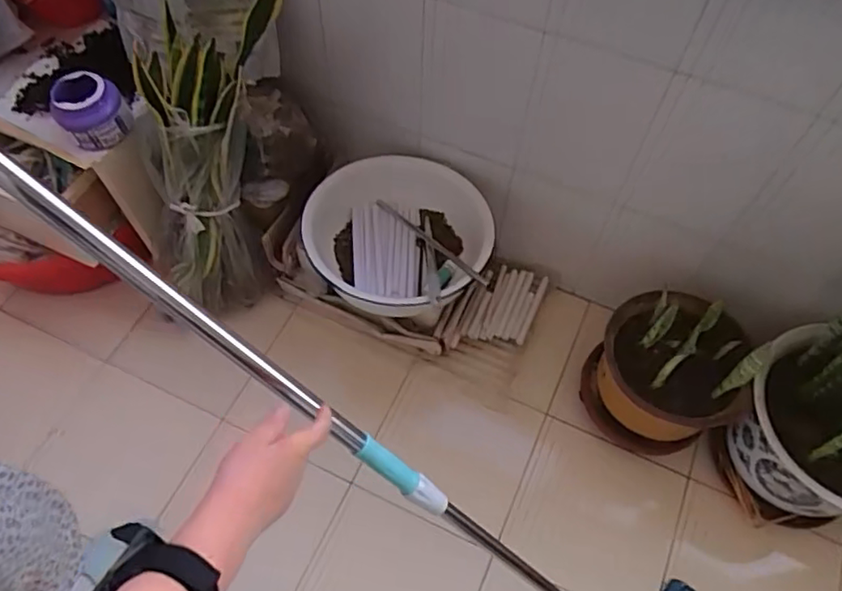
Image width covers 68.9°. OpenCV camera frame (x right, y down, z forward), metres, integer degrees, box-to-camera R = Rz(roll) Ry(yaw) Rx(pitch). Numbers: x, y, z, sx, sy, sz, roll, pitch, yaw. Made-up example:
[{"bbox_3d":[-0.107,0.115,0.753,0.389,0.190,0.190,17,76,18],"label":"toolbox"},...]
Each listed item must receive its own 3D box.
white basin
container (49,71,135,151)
[{"bbox_3d":[-0.045,-0.111,1.172,0.324,0.125,0.333,0,60,0],"label":"white basin"},{"bbox_3d":[-0.562,-0.315,1.046,0.110,0.078,0.115,-33,66,-18],"label":"container"}]

